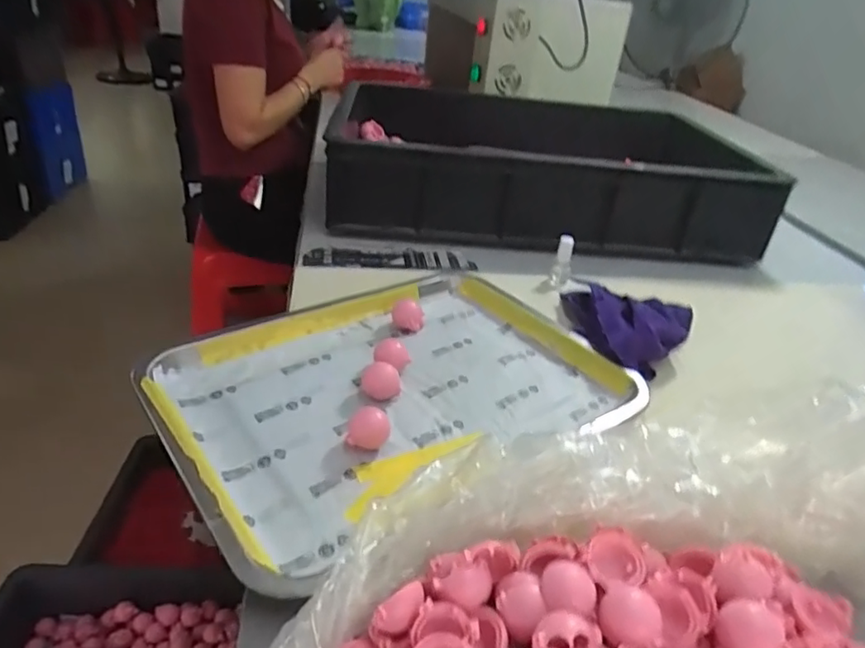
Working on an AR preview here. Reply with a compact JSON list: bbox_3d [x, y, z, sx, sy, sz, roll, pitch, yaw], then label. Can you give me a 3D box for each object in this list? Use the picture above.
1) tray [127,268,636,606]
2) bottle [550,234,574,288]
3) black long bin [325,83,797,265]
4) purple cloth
[{"bbox_3d":[-0.021,0.045,0.483,0.367,0.028,0.261,-19,39,-35],"label":"tray"},{"bbox_3d":[0.154,-0.074,0.689,0.019,0.060,0.015,15,32,15],"label":"bottle"},{"bbox_3d":[0.132,-0.253,0.902,0.558,0.124,0.460,0,32,-10],"label":"black long bin"},{"bbox_3d":[0.182,-0.006,0.573,0.122,0.050,0.116,20,34,21],"label":"purple cloth"}]

